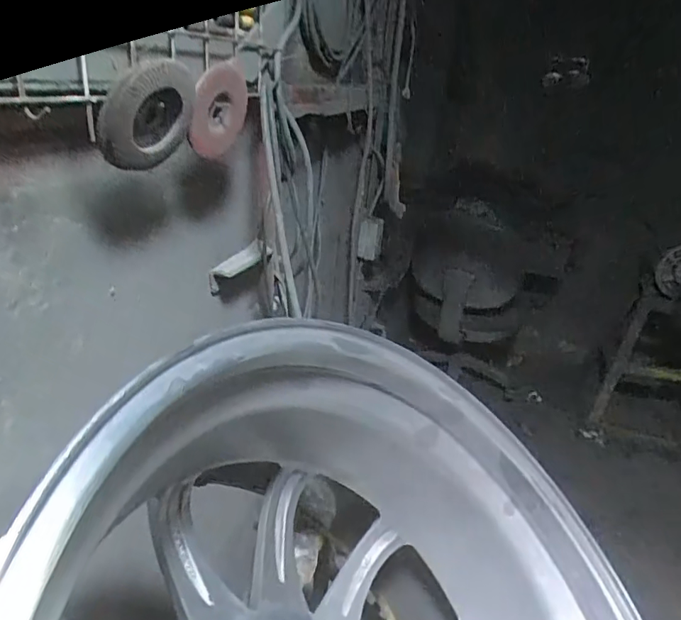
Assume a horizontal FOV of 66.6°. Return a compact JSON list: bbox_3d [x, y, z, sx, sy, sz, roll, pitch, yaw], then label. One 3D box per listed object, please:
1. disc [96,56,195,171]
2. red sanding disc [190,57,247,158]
[{"bbox_3d":[-0.164,-0.172,0.456,0.016,0.098,0.102,36,36,9],"label":"disc"},{"bbox_3d":[-0.129,-0.216,0.557,0.011,0.110,0.102,31,44,6],"label":"red sanding disc"}]

